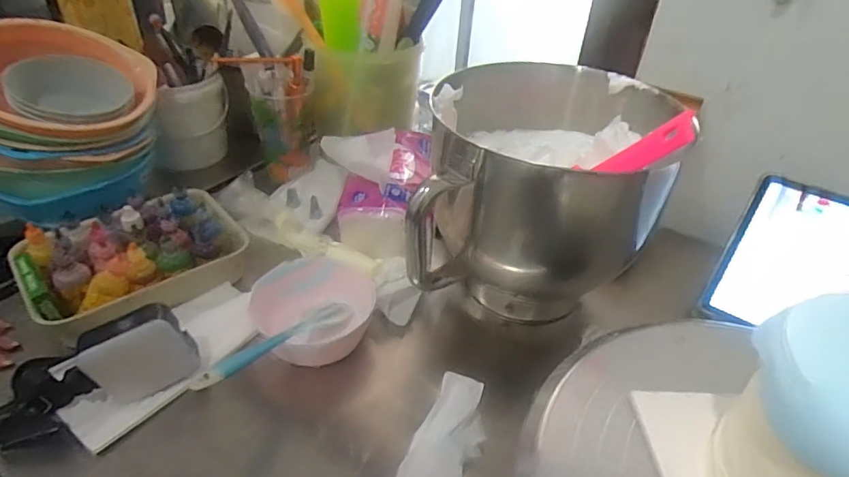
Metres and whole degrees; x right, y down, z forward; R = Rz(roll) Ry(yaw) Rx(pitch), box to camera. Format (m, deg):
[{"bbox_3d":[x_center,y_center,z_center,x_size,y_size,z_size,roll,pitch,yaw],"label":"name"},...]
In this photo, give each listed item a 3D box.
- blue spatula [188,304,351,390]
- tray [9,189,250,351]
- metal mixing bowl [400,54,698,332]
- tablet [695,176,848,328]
[{"bbox_3d":[-0.118,0.086,0.432,0.020,0.018,0.190,19,14,19],"label":"blue spatula"},{"bbox_3d":[-0.294,0.019,0.525,0.193,0.064,0.131,-27,48,-34],"label":"tray"},{"bbox_3d":[0.110,-0.029,0.524,0.222,0.220,0.210,8,38,4],"label":"metal mixing bowl"},{"bbox_3d":[0.431,0.052,0.491,0.249,0.161,0.011,27,-1,28],"label":"tablet"}]

